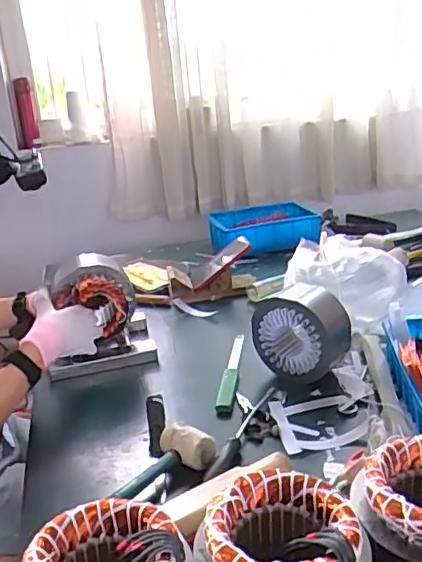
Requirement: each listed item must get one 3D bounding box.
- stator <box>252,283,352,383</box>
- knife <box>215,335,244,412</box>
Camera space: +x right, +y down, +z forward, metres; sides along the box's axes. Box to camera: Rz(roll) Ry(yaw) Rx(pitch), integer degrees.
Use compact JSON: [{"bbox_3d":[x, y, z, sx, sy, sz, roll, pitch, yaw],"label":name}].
[{"bbox_3d":[0.152,0.086,0.988,0.144,0.136,0.107,9,25,33],"label":"stator"},{"bbox_3d":[0.036,0.152,1.024,0.028,0.014,0.254,-2,21,9],"label":"knife"}]

